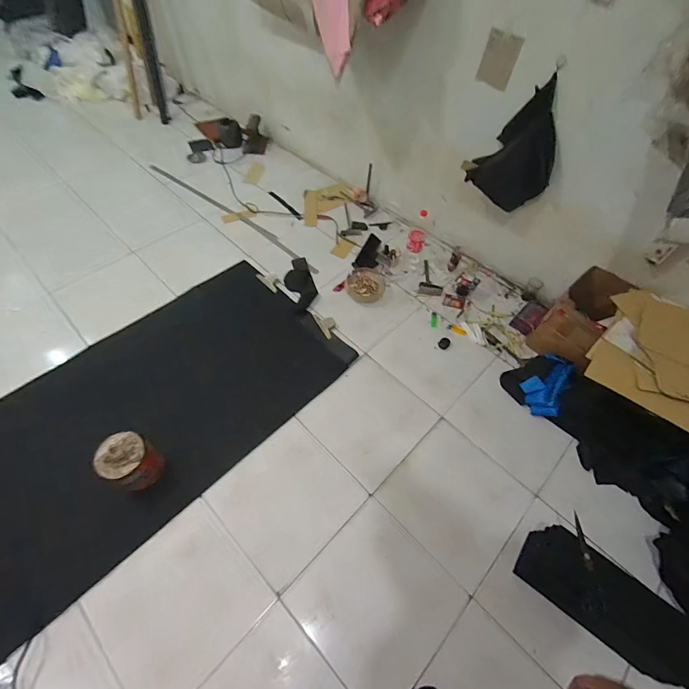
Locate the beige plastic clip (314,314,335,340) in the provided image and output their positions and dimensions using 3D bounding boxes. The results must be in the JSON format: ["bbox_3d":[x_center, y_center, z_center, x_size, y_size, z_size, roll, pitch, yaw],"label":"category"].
[{"bbox_3d":[-0.077,-0.091,1.562,0.064,0.058,0.130,-26,64,-19],"label":"beige plastic clip"}]

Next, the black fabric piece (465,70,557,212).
[{"bbox_3d":[0.637,-0.701,1.346,0.282,0.427,0.090,33,60,18],"label":"black fabric piece"}]

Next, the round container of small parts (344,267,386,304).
[{"bbox_3d":[0.098,-0.278,1.680,0.175,0.068,0.194,12,58,3],"label":"round container of small parts"}]

